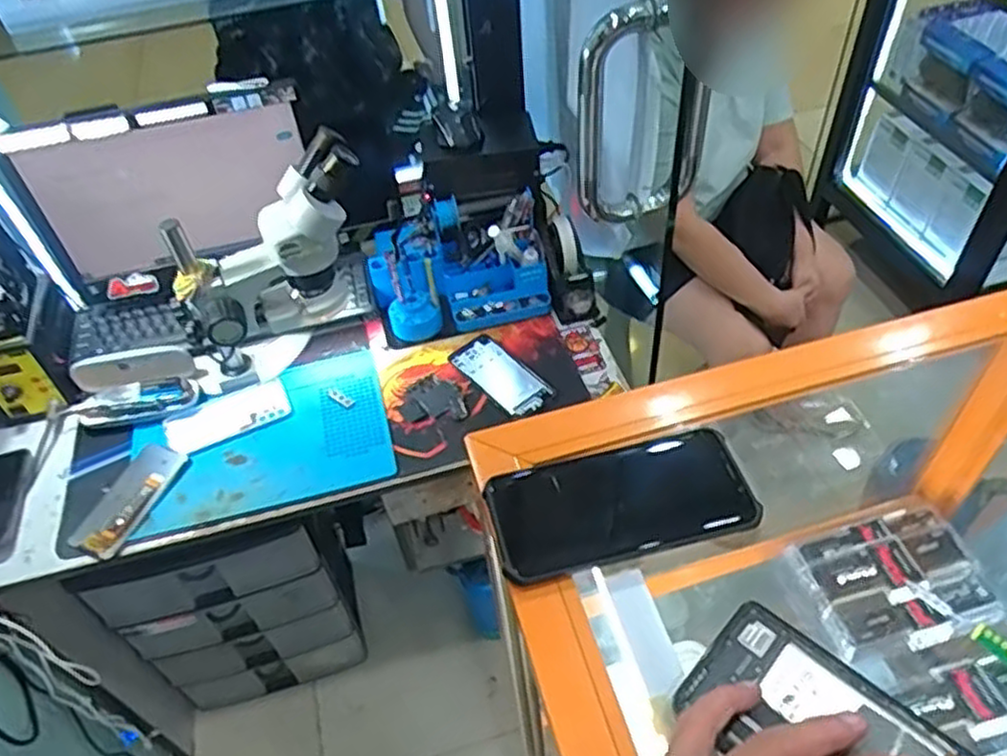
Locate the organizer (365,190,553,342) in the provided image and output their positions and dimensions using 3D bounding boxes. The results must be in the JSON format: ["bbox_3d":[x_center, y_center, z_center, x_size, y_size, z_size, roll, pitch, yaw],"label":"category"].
[{"bbox_3d":[-0.070,-0.168,1.116,0.260,0.141,0.156,-9,48,-2],"label":"organizer"}]

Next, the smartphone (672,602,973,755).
[{"bbox_3d":[0.165,0.174,0.339,0.072,0.007,0.155,-36,55,-24],"label":"smartphone"}]

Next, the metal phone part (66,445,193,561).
[{"bbox_3d":[-0.468,0.152,0.933,0.072,0.012,0.155,13,51,16],"label":"metal phone part"}]

